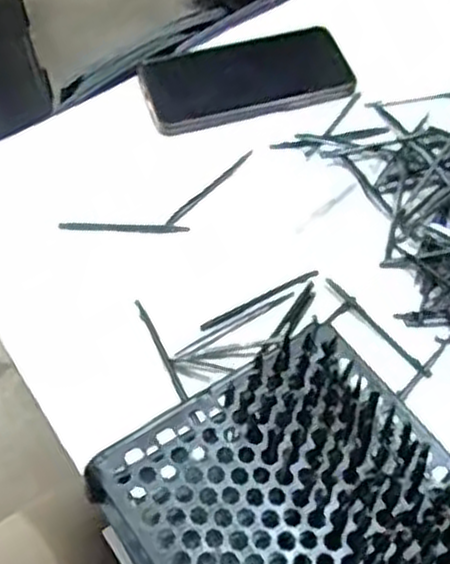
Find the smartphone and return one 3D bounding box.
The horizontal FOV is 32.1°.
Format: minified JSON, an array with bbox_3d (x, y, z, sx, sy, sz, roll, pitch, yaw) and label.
[{"bbox_3d":[0.019,-0.161,0.622,0.163,0.008,0.088,-13,55,-9],"label":"smartphone"}]

